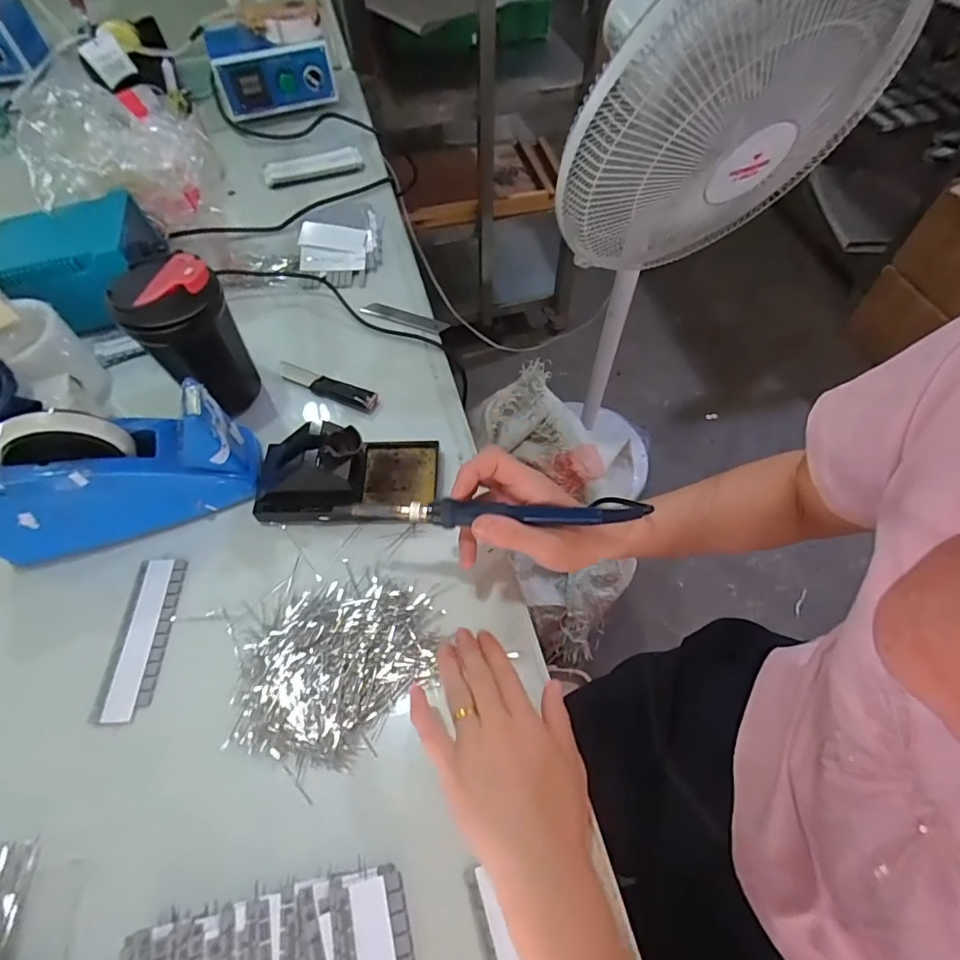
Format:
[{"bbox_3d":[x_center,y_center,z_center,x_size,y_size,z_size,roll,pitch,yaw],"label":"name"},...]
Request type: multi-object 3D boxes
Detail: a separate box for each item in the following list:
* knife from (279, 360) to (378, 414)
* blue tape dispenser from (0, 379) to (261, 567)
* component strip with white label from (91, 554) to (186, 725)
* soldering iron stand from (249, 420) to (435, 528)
[{"bbox_3d":[-0.161,-0.098,0.526,0.118,0.009,0.025,22,61,13],"label":"knife"},{"bbox_3d":[-0.303,-0.008,0.419,0.208,0.114,0.067,-19,60,-11],"label":"blue tape dispenser"},{"bbox_3d":[-0.266,0.120,0.404,0.041,0.007,0.125,-4,59,-2],"label":"component strip with white label"},{"bbox_3d":[-0.119,-0.011,0.444,0.158,0.071,0.074,-2,59,-1],"label":"soldering iron stand"}]

